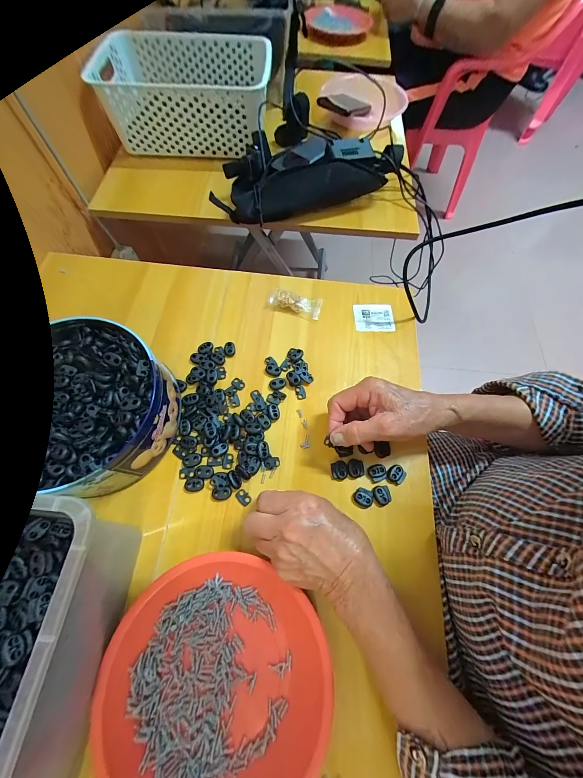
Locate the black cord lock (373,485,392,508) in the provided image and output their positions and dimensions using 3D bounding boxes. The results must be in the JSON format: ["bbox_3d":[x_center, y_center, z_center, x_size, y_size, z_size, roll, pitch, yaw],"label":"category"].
[{"bbox_3d":[0.104,0.124,0.329,0.020,0.004,0.022,-7,67,-5],"label":"black cord lock"}]

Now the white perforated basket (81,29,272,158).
[{"bbox_3d":[-0.198,-0.596,0.574,0.303,0.105,0.262,1,66,-2],"label":"white perforated basket"}]

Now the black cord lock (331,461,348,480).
[{"bbox_3d":[0.058,0.096,0.338,0.020,0.009,0.022,-4,67,-4],"label":"black cord lock"}]

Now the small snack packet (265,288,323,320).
[{"bbox_3d":[0.004,-0.133,0.432,0.083,0.014,0.036,14,66,4],"label":"small snack packet"}]

